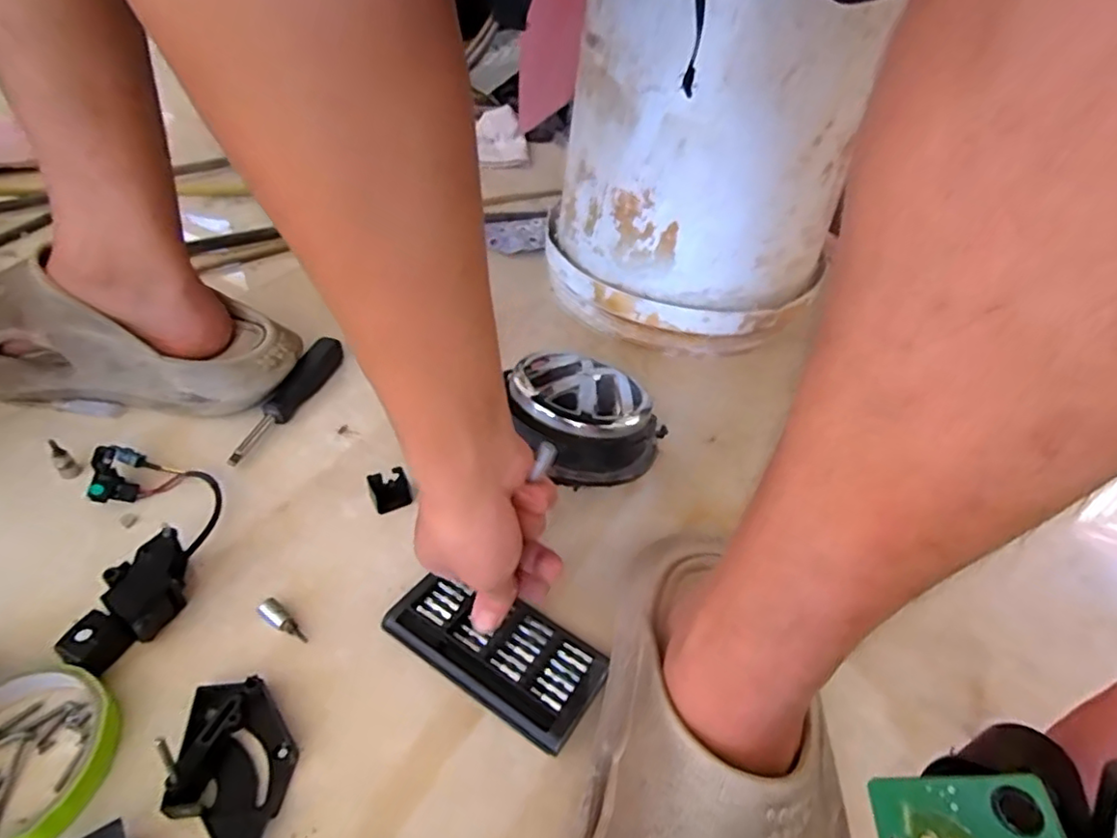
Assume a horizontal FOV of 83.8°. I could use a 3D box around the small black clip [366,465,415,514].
[{"bbox_3d":[-0.121,0.050,0.446,0.026,0.025,0.026,-14,46,-21],"label":"small black clip"}]

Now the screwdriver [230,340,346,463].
[{"bbox_3d":[-0.221,-0.017,0.503,0.021,0.027,0.137,18,44,12],"label":"screwdriver"}]

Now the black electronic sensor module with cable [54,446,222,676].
[{"bbox_3d":[-0.258,0.072,0.395,0.078,0.034,0.166,-11,46,-19],"label":"black electronic sensor module with cable"}]

